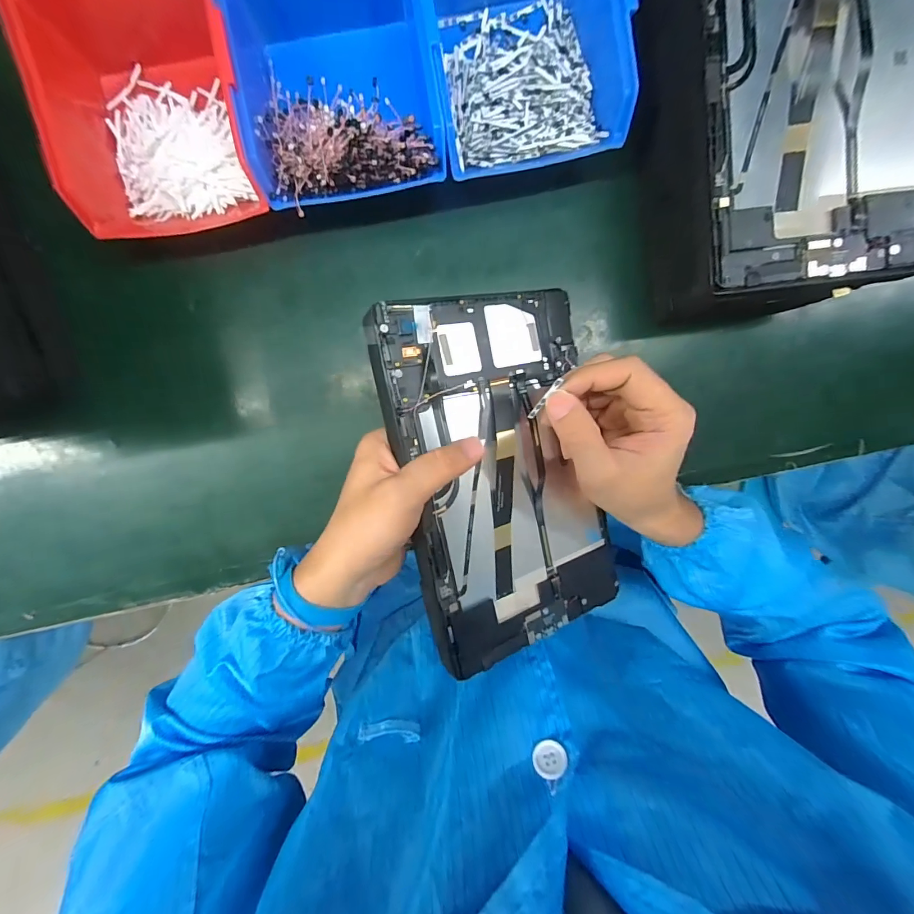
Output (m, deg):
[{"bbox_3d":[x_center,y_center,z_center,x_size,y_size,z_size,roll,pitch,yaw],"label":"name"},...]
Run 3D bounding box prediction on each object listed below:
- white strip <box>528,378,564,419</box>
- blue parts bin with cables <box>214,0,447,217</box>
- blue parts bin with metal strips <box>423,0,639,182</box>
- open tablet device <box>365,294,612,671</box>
[{"bbox_3d":[0.053,-0.035,0.249,0.004,0.037,0.004,22,51,-7],"label":"white strip"},{"bbox_3d":[-0.076,-0.247,0.268,0.127,0.059,0.147,-10,98,-2],"label":"blue parts bin with cables"},{"bbox_3d":[0.042,-0.272,0.272,0.121,0.063,0.144,-11,98,-2],"label":"blue parts bin with metal strips"},{"bbox_3d":[0.035,0.011,0.281,0.152,0.021,0.235,-15,97,-26],"label":"open tablet device"}]

